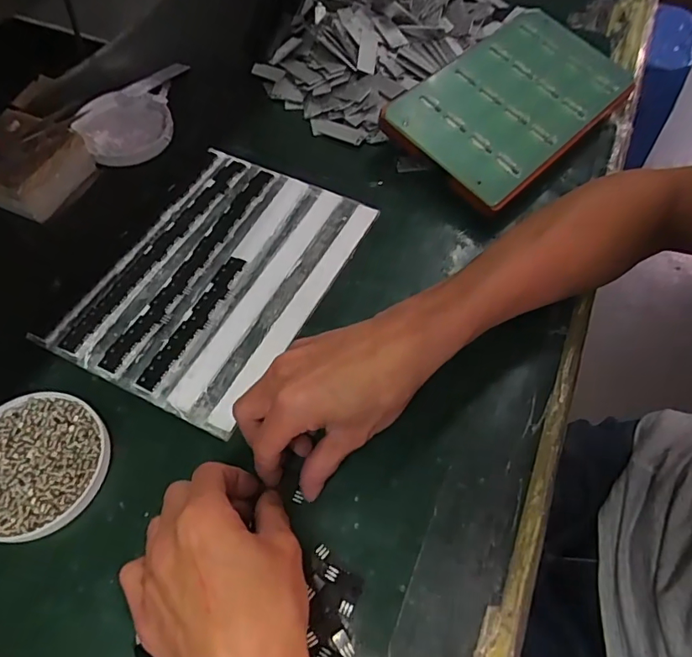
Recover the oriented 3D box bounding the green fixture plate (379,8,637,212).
[{"bbox_3d":[0.173,-0.230,0.491,0.255,0.021,0.141,-41,78,-19],"label":"green fixture plate"}]

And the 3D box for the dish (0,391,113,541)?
[{"bbox_3d":[-0.216,0.093,0.340,0.096,0.014,0.095,-1,59,2],"label":"dish"}]

